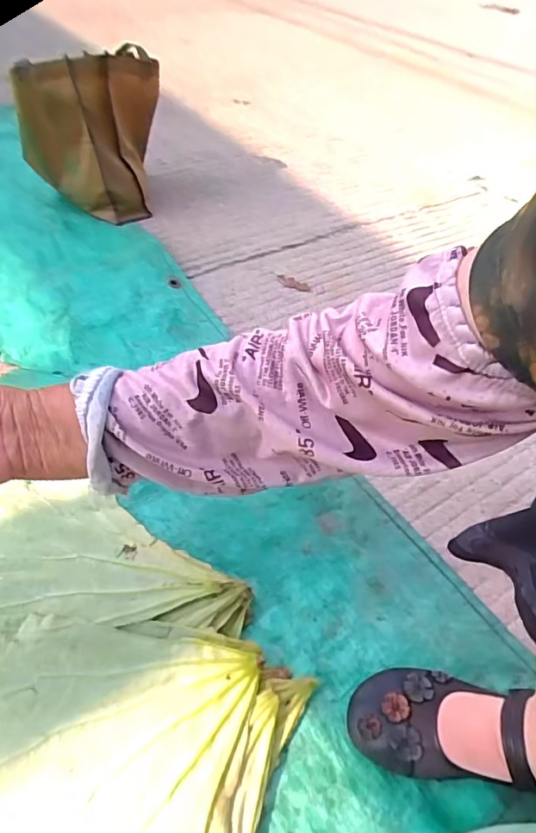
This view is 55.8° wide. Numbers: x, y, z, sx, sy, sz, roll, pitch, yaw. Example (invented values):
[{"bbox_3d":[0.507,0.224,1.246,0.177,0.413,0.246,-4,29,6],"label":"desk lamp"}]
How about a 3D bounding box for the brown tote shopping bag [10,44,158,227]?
[{"bbox_3d":[-0.353,-0.578,1.032,0.222,0.263,0.206,9,46,1],"label":"brown tote shopping bag"}]

